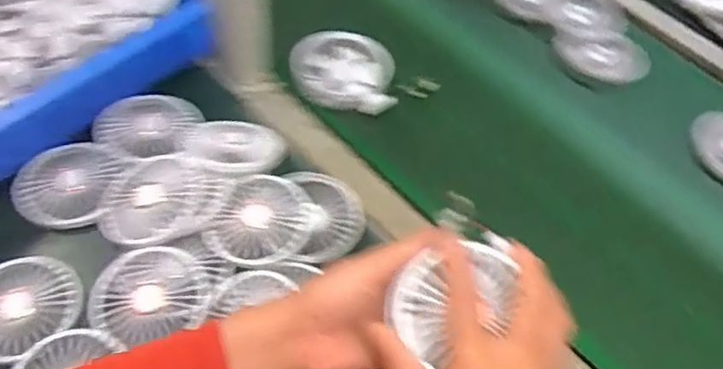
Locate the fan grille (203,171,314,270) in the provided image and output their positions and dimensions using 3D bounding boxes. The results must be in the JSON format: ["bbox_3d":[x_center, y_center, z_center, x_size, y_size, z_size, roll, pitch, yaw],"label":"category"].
[{"bbox_3d":[-0.087,0.029,0.577,0.091,0.030,0.085,1,53,-2],"label":"fan grille"}]

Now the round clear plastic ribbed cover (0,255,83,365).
[{"bbox_3d":[-0.268,0.096,0.521,0.092,0.023,0.078,-32,63,-26],"label":"round clear plastic ribbed cover"}]

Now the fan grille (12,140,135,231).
[{"bbox_3d":[-0.258,-0.002,0.597,0.086,0.021,0.086,21,55,9],"label":"fan grille"}]

